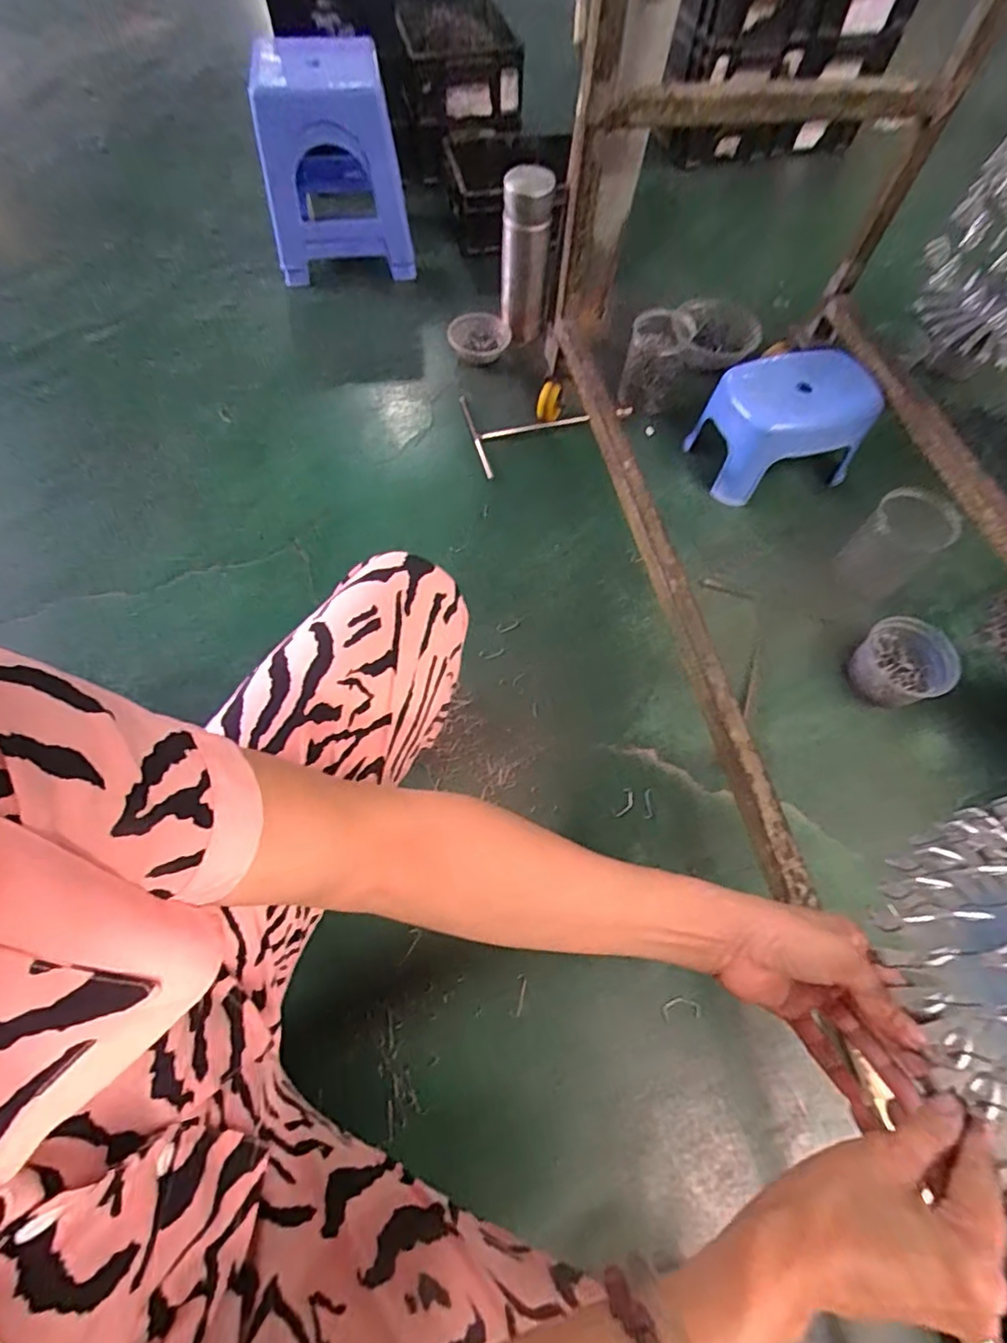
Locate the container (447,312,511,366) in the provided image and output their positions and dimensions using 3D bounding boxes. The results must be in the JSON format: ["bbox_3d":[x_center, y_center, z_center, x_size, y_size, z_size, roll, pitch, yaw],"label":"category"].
[{"bbox_3d":[-0.045,-0.627,1.054,0.117,0.039,0.099,1,63,0],"label":"container"}]

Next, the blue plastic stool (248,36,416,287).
[{"bbox_3d":[-0.335,-0.949,1.076,0.259,0.315,0.217,-13,64,-7],"label":"blue plastic stool"}]

